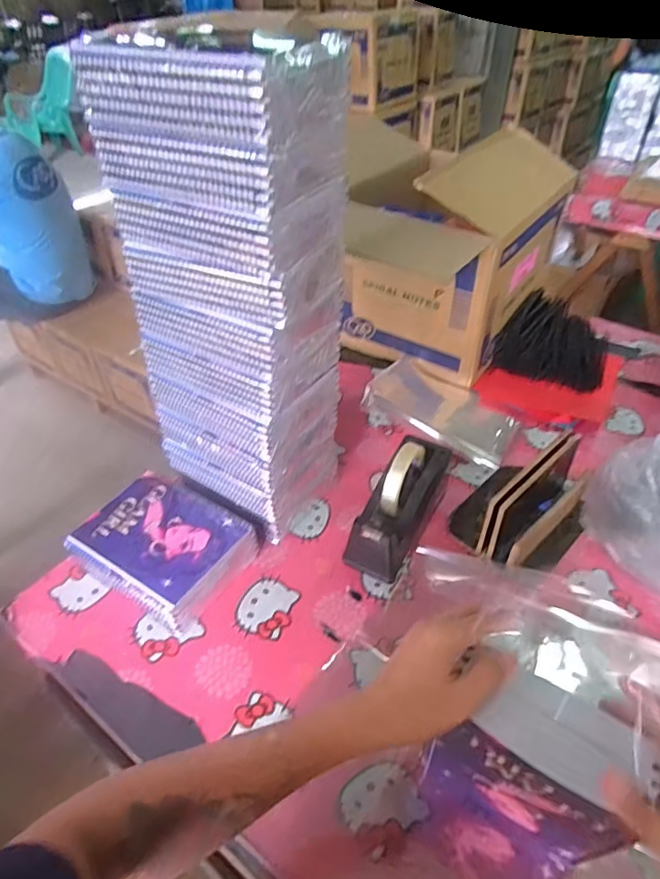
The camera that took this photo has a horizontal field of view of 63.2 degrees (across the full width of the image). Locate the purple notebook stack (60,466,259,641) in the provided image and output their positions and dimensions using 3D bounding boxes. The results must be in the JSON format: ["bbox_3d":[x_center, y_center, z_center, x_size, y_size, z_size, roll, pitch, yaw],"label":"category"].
[{"bbox_3d":[-0.223,0.143,0.730,0.197,0.062,0.155,25,47,25],"label":"purple notebook stack"}]

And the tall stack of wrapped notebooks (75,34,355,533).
[{"bbox_3d":[-0.101,-0.145,0.642,0.199,0.515,0.176,28,48,28],"label":"tall stack of wrapped notebooks"}]

